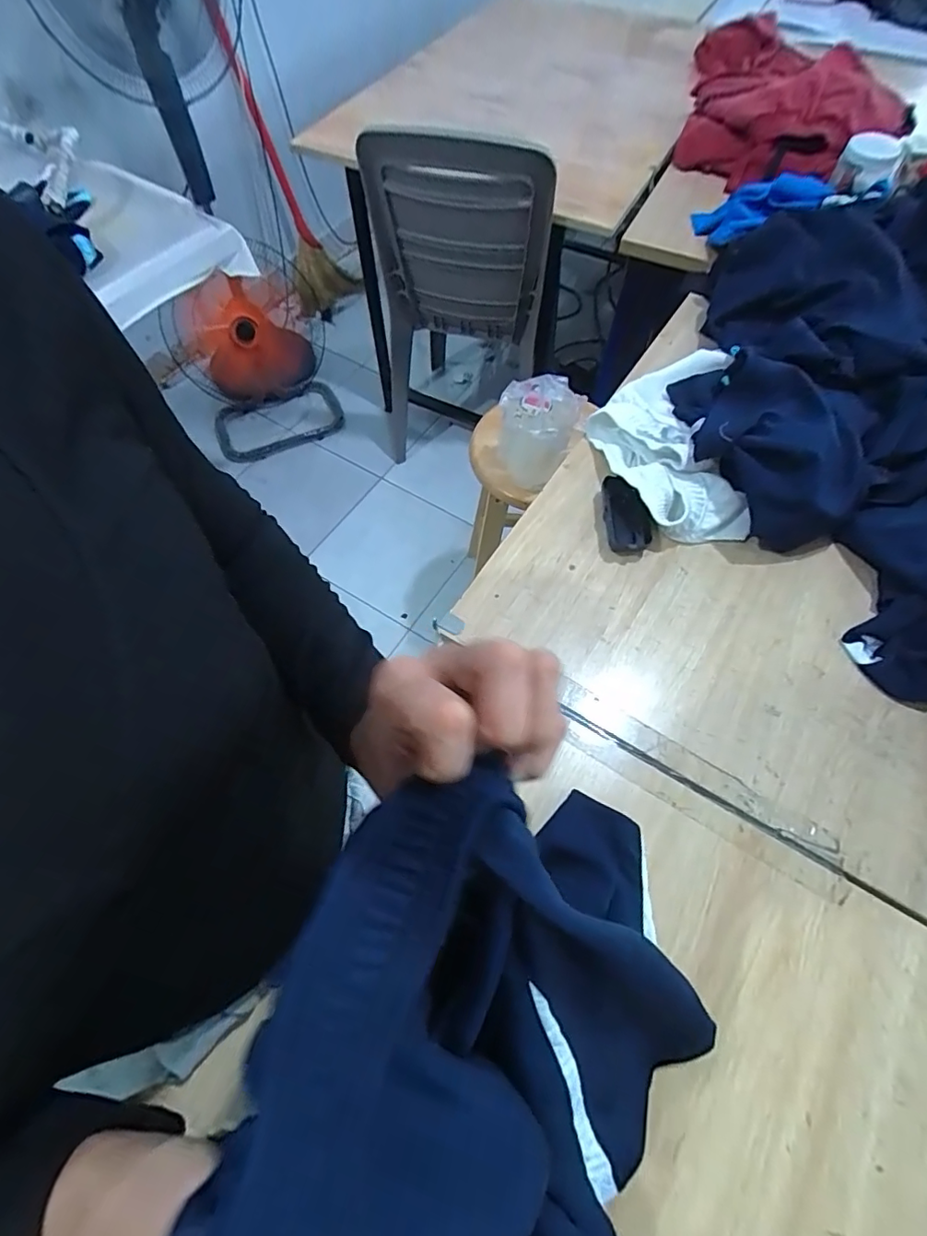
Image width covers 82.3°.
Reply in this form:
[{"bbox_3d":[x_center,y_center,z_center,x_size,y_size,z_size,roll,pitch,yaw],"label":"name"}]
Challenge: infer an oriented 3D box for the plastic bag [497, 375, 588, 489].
[{"bbox_3d":[0.125,-0.311,0.911,0.131,0.153,0.133,12,63,6],"label":"plastic bag"}]

